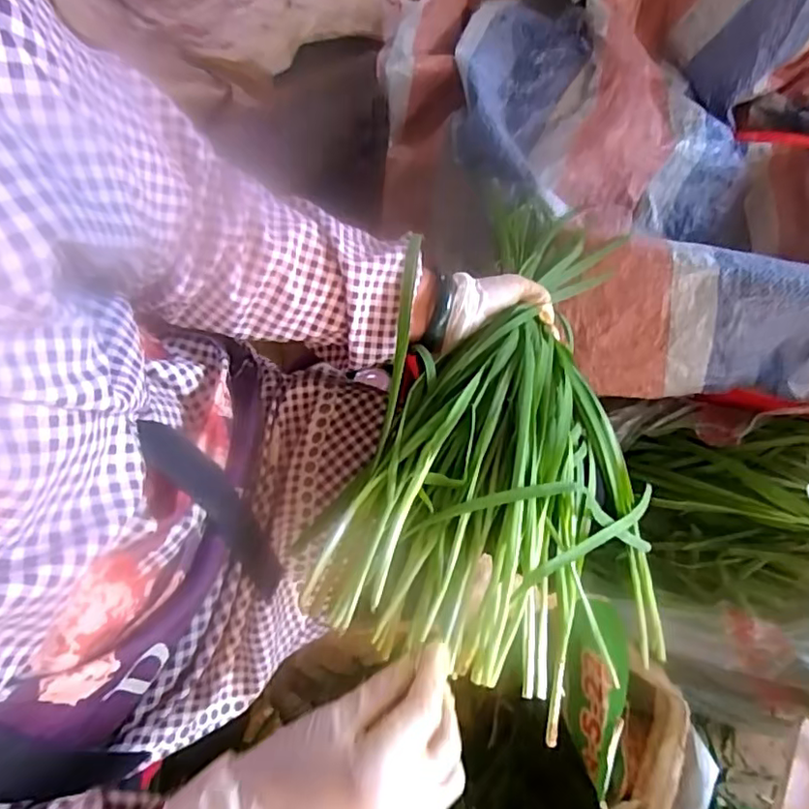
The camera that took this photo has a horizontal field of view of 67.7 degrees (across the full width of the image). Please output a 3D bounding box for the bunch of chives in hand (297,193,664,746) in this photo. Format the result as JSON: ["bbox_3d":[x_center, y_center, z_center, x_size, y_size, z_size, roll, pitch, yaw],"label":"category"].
[{"bbox_3d":[0.105,-0.010,0.488,0.236,0.079,0.445,15,59,5],"label":"bunch of chives in hand"}]

